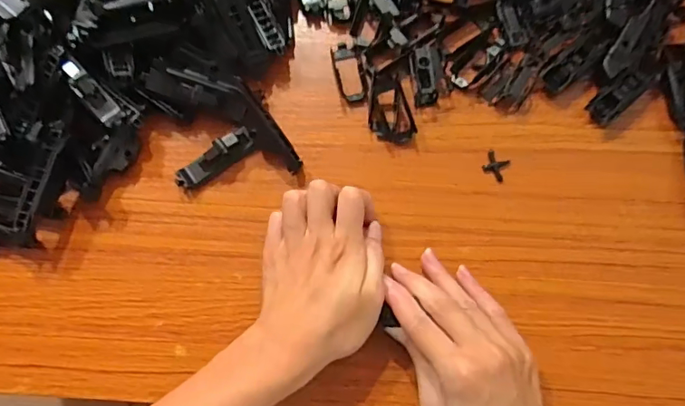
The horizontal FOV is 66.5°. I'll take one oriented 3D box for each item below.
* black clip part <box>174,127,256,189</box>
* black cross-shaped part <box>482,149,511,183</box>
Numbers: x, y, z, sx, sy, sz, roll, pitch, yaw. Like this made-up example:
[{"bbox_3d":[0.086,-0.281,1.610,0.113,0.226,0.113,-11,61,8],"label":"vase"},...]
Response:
[{"bbox_3d":[-0.093,-0.033,0.384,0.064,0.020,0.016,-36,76,-8],"label":"black clip part"},{"bbox_3d":[0.112,-0.027,0.381,0.019,0.004,0.019,31,80,8],"label":"black cross-shaped part"}]

